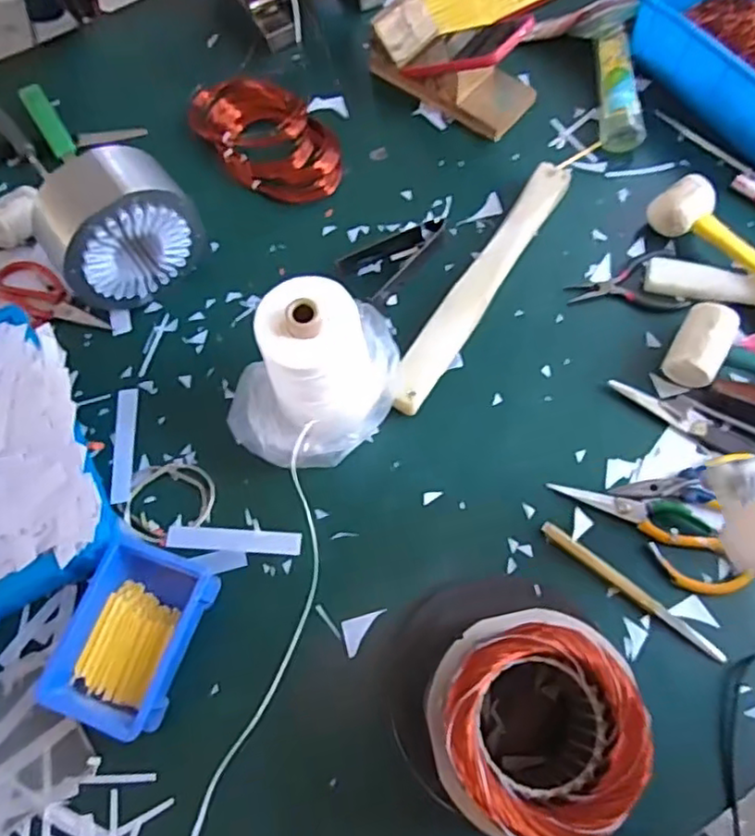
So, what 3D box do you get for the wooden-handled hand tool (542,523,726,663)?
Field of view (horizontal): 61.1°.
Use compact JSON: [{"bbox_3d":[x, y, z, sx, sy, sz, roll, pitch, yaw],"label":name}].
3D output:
[{"bbox_3d":[0.229,0.156,0.580,0.183,0.006,0.012,37,74,15],"label":"wooden-handled hand tool"}]

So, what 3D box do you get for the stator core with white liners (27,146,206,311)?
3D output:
[{"bbox_3d":[-0.277,-0.206,0.681,0.145,0.138,0.116,-34,71,-10],"label":"stator core with white liners"}]

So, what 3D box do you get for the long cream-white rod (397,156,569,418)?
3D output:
[{"bbox_3d":[0.110,-0.147,0.682,0.048,0.028,0.334,33,76,3],"label":"long cream-white rod"}]

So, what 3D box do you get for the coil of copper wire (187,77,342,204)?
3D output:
[{"bbox_3d":[-0.136,-0.352,0.785,0.126,0.038,0.206,-38,72,-12],"label":"coil of copper wire"}]

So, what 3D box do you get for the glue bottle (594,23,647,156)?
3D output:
[{"bbox_3d":[0.292,-0.400,0.778,0.047,0.040,0.166,1,69,3],"label":"glue bottle"}]

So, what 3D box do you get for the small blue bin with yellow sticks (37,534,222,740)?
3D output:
[{"bbox_3d":[-0.216,0.189,0.565,0.105,0.053,0.146,14,70,8],"label":"small blue bin with yellow sticks"}]

